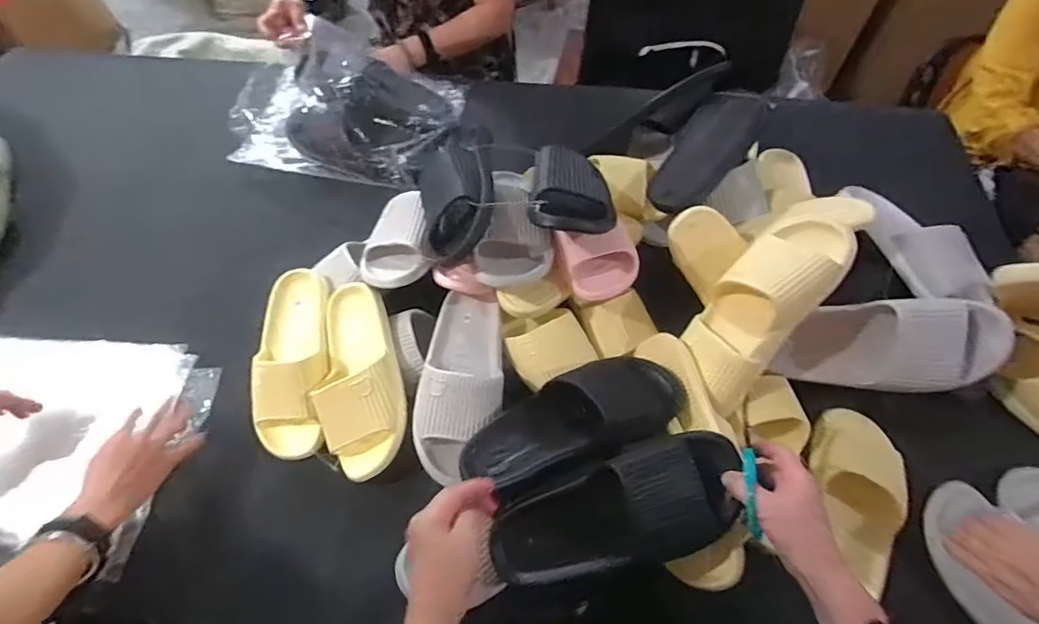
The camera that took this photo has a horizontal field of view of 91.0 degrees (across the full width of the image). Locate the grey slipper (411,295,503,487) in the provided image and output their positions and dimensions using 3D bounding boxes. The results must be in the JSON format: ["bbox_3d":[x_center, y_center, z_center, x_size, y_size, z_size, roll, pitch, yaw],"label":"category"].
[{"bbox_3d":[-0.073,0.084,0.645,0.105,0.063,0.232,9,61,6],"label":"grey slipper"}]

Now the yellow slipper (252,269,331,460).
[{"bbox_3d":[-0.301,0.070,0.692,0.098,0.079,0.248,-6,60,-3],"label":"yellow slipper"}]

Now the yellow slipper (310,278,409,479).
[{"bbox_3d":[-0.210,0.083,0.667,0.109,0.070,0.245,-16,61,-8],"label":"yellow slipper"}]

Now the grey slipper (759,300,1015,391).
[{"bbox_3d":[0.452,0.037,0.637,0.242,0.088,0.112,-1,98,-2],"label":"grey slipper"}]

